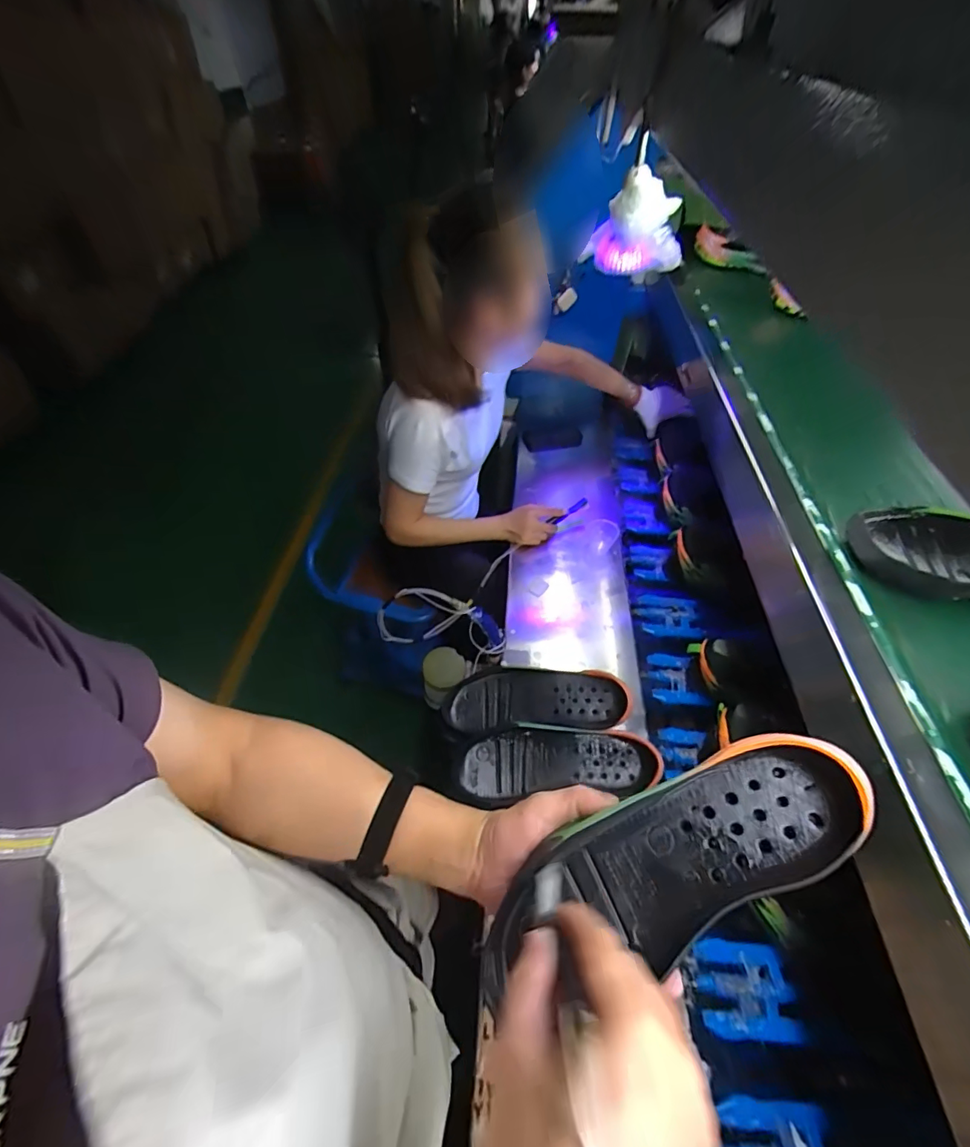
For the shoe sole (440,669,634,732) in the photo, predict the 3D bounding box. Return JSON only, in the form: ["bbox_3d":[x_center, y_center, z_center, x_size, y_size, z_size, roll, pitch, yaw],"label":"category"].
[{"bbox_3d":[0.074,0.185,0.719,0.265,0.034,0.092,-4,68,8],"label":"shoe sole"}]

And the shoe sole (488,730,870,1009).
[{"bbox_3d":[0.116,0.197,0.325,0.271,0.033,0.088,-29,52,7],"label":"shoe sole"}]

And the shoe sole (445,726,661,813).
[{"bbox_3d":[0.094,0.267,0.673,0.272,0.040,0.104,-2,51,-1],"label":"shoe sole"}]

